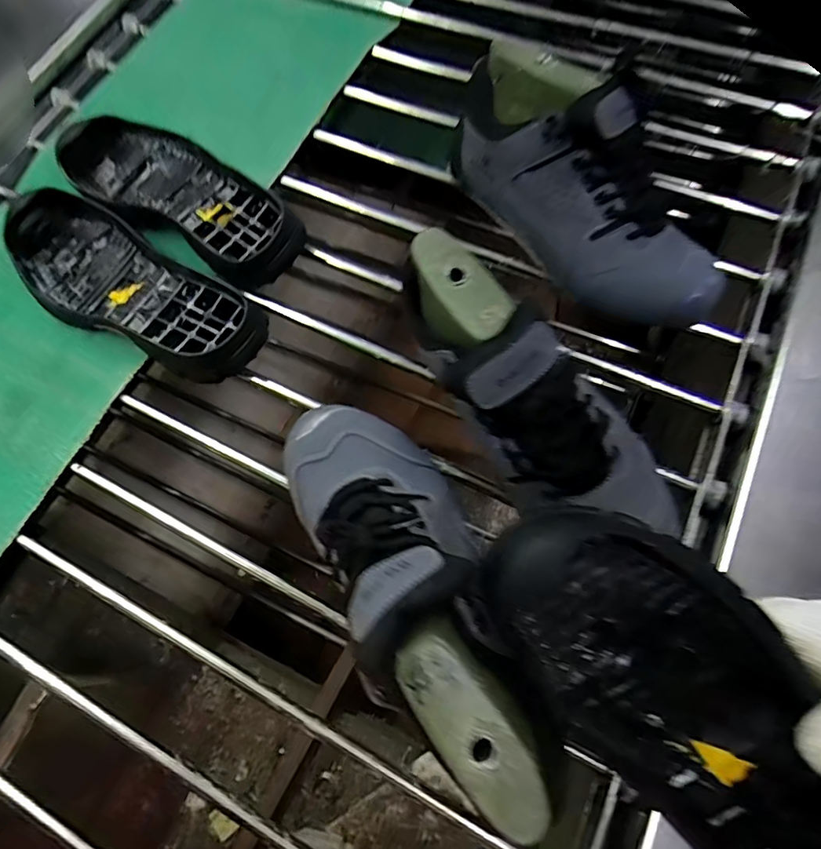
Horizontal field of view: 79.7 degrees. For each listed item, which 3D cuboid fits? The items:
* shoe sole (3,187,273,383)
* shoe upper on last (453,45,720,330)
[{"bbox_3d":[-0.271,-0.132,0.470,0.294,0.039,0.106,30,75,12],"label":"shoe sole"},{"bbox_3d":[0.139,-0.191,0.403,0.089,0.123,0.272,-40,86,-11],"label":"shoe upper on last"}]

